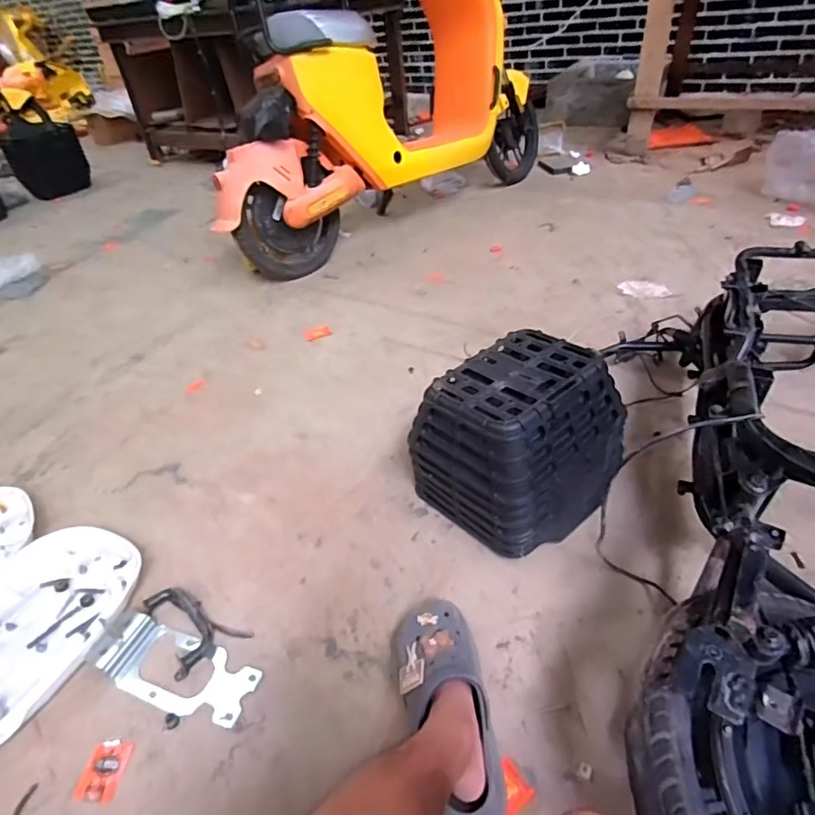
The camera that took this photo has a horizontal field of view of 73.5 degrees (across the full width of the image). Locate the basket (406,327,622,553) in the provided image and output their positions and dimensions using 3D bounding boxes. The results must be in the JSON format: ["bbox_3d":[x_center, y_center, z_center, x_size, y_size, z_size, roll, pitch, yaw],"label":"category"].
[{"bbox_3d":[0.195,0.057,0.928,0.288,0.252,0.248,-30,46,-27],"label":"basket"}]

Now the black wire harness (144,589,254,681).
[{"bbox_3d":[-0.324,0.323,0.835,0.111,0.030,0.142,-28,45,-25],"label":"black wire harness"}]

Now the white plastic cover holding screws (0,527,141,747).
[{"bbox_3d":[-0.608,0.336,0.855,0.281,0.030,0.358,16,44,24],"label":"white plastic cover holding screws"}]

